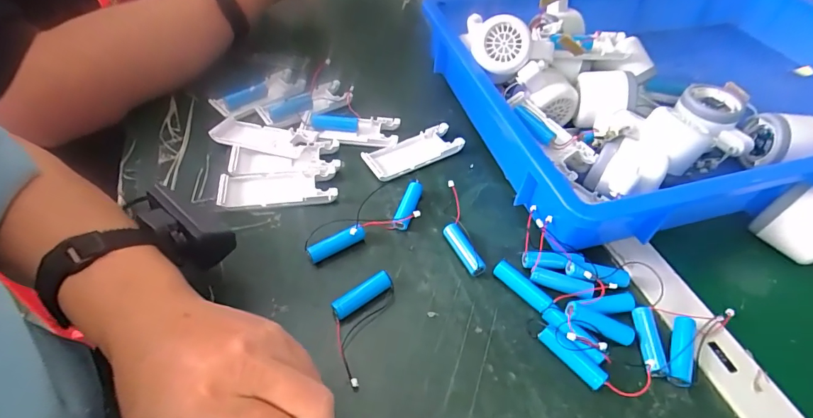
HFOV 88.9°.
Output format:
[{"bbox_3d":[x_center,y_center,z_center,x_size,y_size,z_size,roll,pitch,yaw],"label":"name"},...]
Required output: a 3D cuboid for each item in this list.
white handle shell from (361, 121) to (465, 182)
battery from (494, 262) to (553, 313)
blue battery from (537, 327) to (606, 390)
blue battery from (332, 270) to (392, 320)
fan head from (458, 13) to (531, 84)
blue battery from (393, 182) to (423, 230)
[{"bbox_3d":[0.008,-0.060,0.432,0.099,0.015,0.039,-23,54,-21],"label":"white handle shell"},{"bbox_3d":[0.093,0.061,0.332,0.013,0.013,0.049,-35,59,-28],"label":"battery"},{"bbox_3d":[0.118,0.107,0.298,0.011,0.011,0.051,-34,59,-27],"label":"blue battery"},{"bbox_3d":[-0.036,0.067,0.323,0.050,0.015,0.015,-28,56,-24],"label":"blue battery"},{"bbox_3d":[0.095,-0.164,0.417,0.054,0.056,0.022,-29,10,9],"label":"fan head"},{"bbox_3d":[0.002,-0.003,0.385,0.015,0.015,0.053,14,50,9],"label":"blue battery"}]

